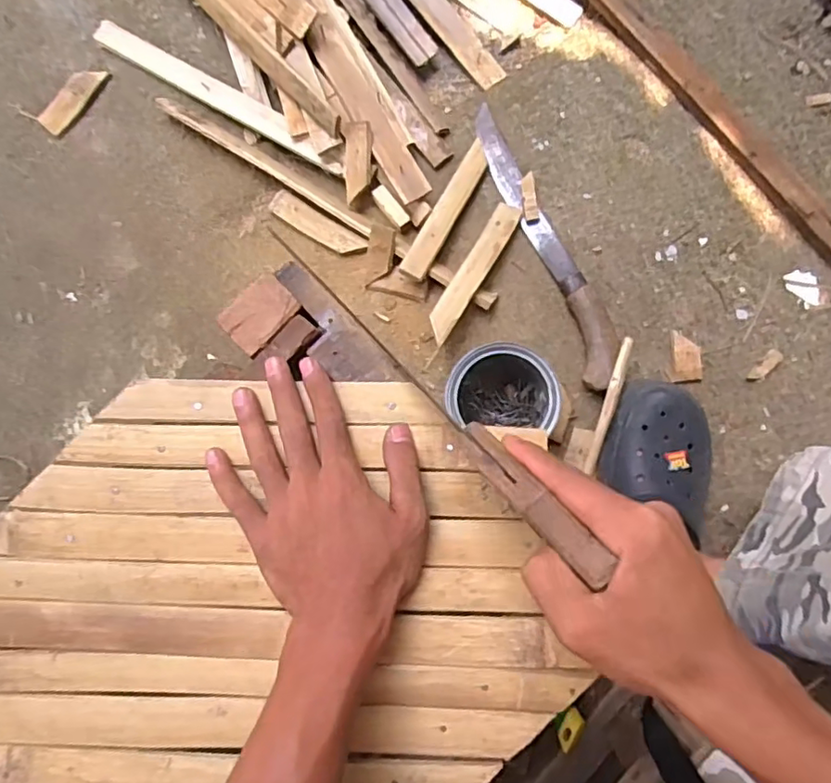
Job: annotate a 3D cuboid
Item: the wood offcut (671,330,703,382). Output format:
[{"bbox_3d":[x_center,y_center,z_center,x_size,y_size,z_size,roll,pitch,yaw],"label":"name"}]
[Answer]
[{"bbox_3d":[0.305,-0.040,0.673,0.029,0.015,0.056,-3,86,2],"label":"wood offcut"}]

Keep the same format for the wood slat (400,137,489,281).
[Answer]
[{"bbox_3d":[0.038,-0.204,0.677,0.031,0.011,0.179,34,76,-17],"label":"wood slat"}]

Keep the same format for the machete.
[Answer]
[{"bbox_3d":[0.151,-0.170,0.679,0.052,0.031,0.346,-21,86,1],"label":"machete"}]

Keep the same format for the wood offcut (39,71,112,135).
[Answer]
[{"bbox_3d":[-0.416,-0.356,0.726,0.032,0.012,0.096,39,89,4],"label":"wood offcut"}]

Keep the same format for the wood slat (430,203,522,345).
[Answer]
[{"bbox_3d":[0.064,-0.135,0.663,0.031,0.009,0.182,30,75,8],"label":"wood slat"}]

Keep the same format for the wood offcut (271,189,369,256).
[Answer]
[{"bbox_3d":[-0.114,-0.193,0.699,0.122,0.007,0.030,32,104,4],"label":"wood offcut"}]

